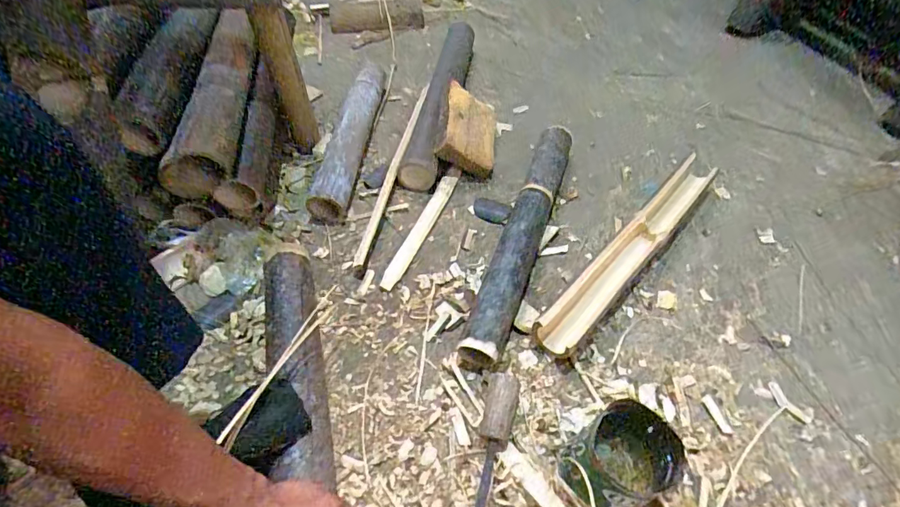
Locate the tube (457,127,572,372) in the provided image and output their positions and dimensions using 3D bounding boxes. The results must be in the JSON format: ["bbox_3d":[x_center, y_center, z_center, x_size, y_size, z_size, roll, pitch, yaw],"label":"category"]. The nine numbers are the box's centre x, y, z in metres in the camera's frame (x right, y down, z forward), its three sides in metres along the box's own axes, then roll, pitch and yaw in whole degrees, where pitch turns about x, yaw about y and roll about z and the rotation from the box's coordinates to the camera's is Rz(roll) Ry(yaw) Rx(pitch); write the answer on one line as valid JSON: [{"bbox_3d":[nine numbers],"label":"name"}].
[{"bbox_3d":[0.122,-0.045,0.762,0.061,0.065,0.492,17,59,10],"label":"tube"}]

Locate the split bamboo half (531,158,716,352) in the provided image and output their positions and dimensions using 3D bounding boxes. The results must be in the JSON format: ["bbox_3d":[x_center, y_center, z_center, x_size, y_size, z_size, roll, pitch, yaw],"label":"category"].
[{"bbox_3d":[0.304,-0.008,0.763,0.064,0.066,0.478,38,61,22],"label":"split bamboo half"}]

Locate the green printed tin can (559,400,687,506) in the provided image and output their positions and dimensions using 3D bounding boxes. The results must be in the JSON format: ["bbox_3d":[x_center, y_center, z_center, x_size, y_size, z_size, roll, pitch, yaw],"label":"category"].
[{"bbox_3d":[0.196,0.249,0.549,0.108,0.100,0.099,2,54,-2],"label":"green printed tin can"}]

